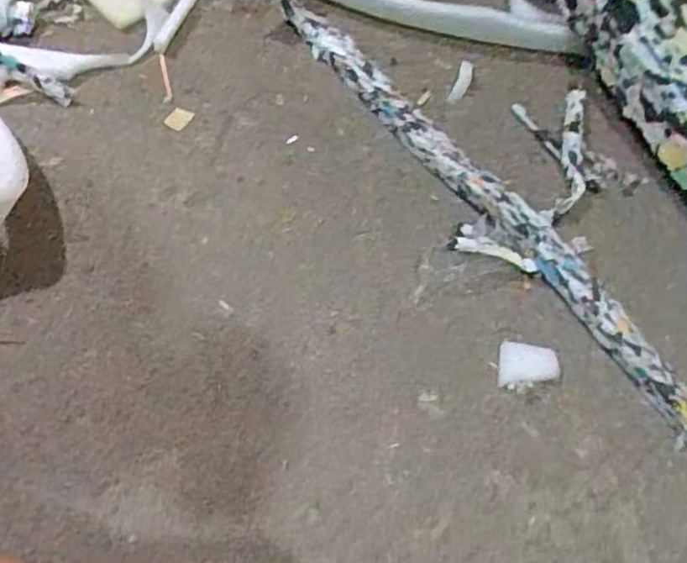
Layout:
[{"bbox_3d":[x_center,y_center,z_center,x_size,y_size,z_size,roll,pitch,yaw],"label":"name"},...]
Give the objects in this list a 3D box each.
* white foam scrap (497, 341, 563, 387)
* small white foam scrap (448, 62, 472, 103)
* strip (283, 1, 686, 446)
[{"bbox_3d":[0.127,0.058,0.459,0.043,0.014,0.029,4,60,-2],"label":"white foam scrap"},{"bbox_3d":[0.107,-0.179,0.598,0.013,0.004,0.061,19,61,7],"label":"small white foam scrap"},{"bbox_3d":[0.100,-0.084,0.529,0.043,0.021,0.478,-30,66,-19],"label":"strip"}]

